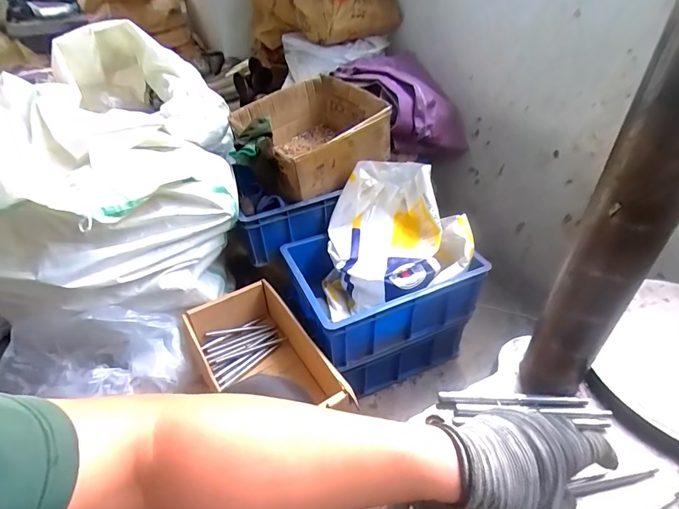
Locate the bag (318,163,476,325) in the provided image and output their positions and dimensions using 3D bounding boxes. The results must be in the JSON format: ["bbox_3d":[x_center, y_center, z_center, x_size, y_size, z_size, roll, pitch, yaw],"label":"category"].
[{"bbox_3d":[0.127,-0.037,0.947,0.321,0.243,0.281,-4,39,-3],"label":"bag"}]

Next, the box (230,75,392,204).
[{"bbox_3d":[-0.064,-0.300,1.012,0.310,0.165,0.309,-28,46,-29],"label":"box"}]

